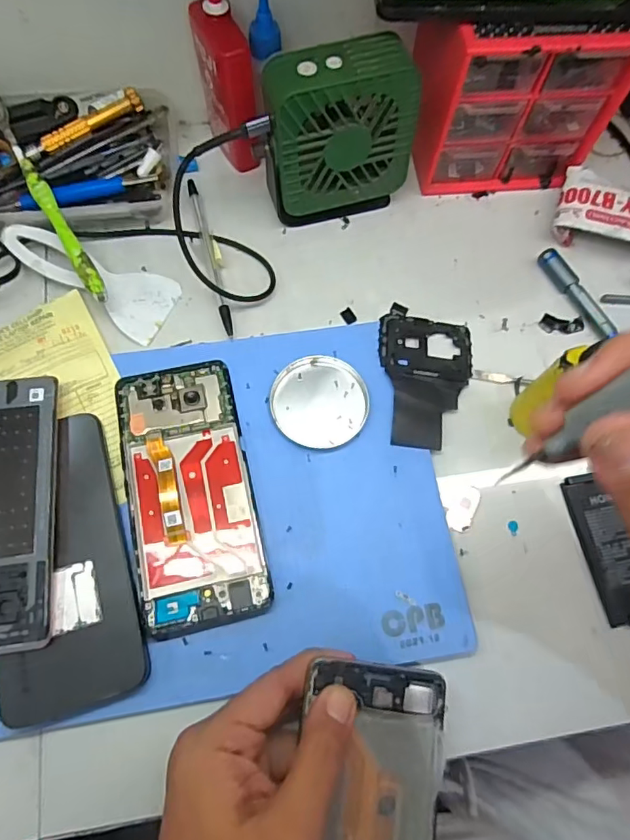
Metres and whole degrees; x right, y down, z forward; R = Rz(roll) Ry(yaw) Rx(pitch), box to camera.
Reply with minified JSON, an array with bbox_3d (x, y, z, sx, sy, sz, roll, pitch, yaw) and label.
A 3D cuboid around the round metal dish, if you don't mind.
[{"bbox_3d":[0.003,-0.013,0.353,0.063,0.005,0.063,1,68,-3],"label":"round metal dish"}]

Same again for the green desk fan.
[{"bbox_3d":[0.015,-0.196,0.372,0.104,0.114,0.046,-15,70,-11],"label":"green desk fan"}]

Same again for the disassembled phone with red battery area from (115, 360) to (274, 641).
[{"bbox_3d":[-0.077,0.041,0.325,0.074,0.008,0.163,-12,69,-8],"label":"disassembled phone with red battery area"}]

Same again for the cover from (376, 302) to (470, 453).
[{"bbox_3d":[0.079,-0.033,0.367,0.066,0.007,0.109,3,68,-2],"label":"cover"}]

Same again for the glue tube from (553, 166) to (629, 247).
[{"bbox_3d":[0.234,-0.157,0.407,0.090,0.031,0.056,20,72,5],"label":"glue tube"}]

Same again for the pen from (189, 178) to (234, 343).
[{"bbox_3d":[-0.078,-0.124,0.391,0.008,0.011,0.140,-14,69,-9],"label":"pen"}]

